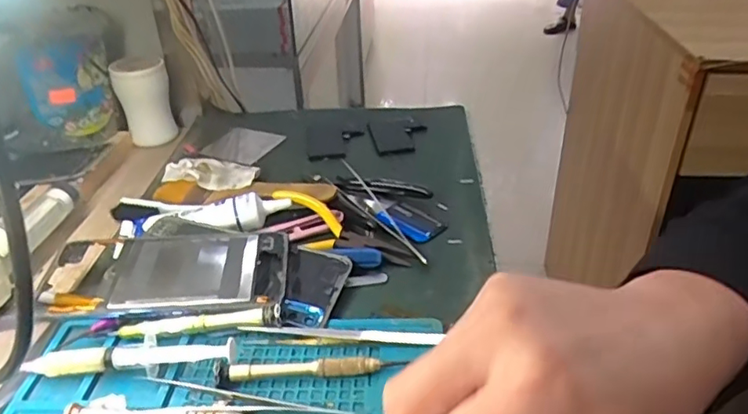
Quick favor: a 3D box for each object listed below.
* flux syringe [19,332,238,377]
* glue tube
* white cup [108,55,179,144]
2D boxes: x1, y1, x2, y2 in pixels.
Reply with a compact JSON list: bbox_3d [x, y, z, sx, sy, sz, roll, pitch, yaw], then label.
[{"bbox_3d":[-0.142,0.085,0.338,0.122,0.016,0.028,-2,33,0],"label":"flux syringe"},{"bbox_3d":[-0.126,0.005,0.453,0.113,0.023,0.035,-2,33,0],"label":"glue tube"},{"bbox_3d":[-0.238,-0.110,0.593,0.050,0.083,0.043,-16,36,-21],"label":"white cup"}]

